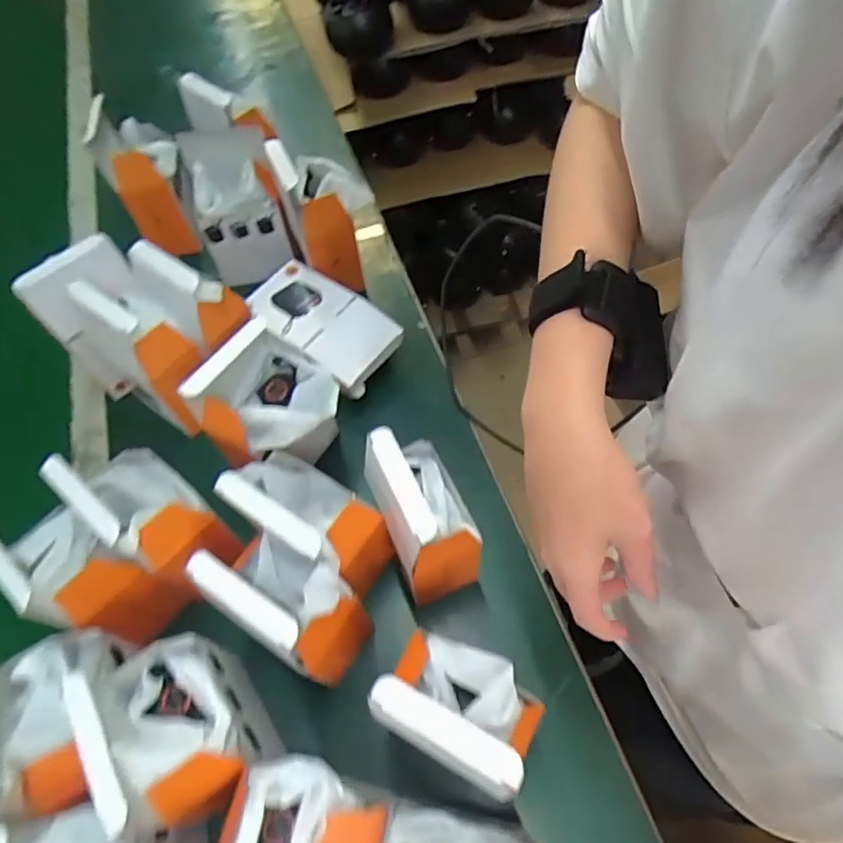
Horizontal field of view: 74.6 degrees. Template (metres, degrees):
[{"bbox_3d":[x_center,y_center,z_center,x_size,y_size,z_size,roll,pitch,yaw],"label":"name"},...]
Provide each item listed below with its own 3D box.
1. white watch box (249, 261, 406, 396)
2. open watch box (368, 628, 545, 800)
[{"bbox_3d":[-0.116,-0.112,0.638,0.171,0.035,0.102,31,67,20],"label":"white watch box"},{"bbox_3d":[0.022,0.180,0.355,0.101,0.074,0.074,24,64,16],"label":"open watch box"}]

